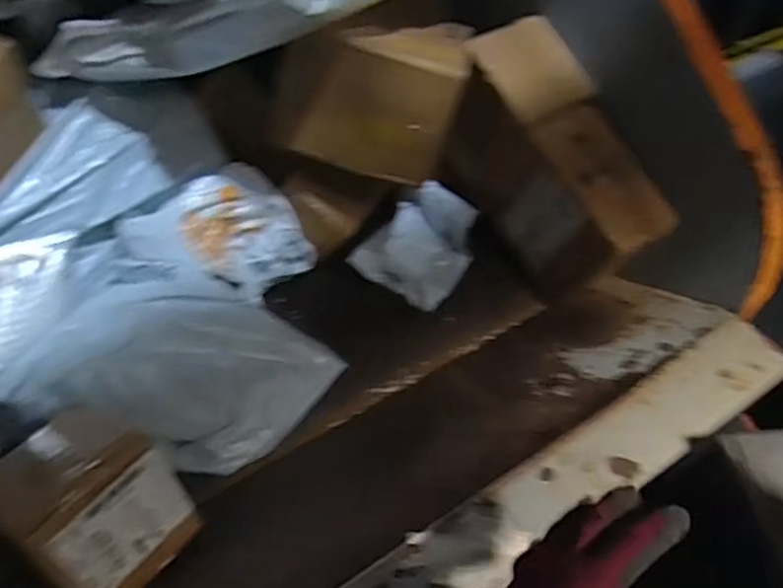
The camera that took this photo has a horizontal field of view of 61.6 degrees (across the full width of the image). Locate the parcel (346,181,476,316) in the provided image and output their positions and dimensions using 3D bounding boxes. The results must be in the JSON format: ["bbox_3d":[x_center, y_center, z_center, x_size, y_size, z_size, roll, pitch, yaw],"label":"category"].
[{"bbox_3d":[0.034,-0.065,0.810,0.119,0.072,0.150,25,52,17],"label":"parcel"}]

